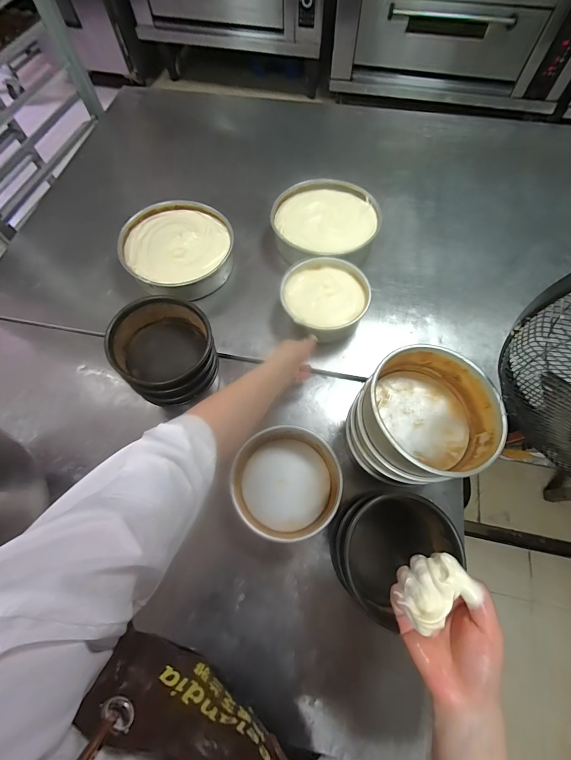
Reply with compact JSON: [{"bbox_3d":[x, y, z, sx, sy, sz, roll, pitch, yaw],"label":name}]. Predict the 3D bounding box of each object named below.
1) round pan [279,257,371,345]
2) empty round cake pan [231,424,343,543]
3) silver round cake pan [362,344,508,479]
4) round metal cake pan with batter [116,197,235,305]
[{"bbox_3d":[0.077,-0.180,0.709,0.183,0.089,0.200,0,68,1],"label":"round pan"},{"bbox_3d":[0.000,0.183,0.577,0.186,0.070,0.187,0,68,1],"label":"empty round cake pan"},{"bbox_3d":[0.209,0.045,0.464,0.177,0.082,0.182,0,68,1],"label":"silver round cake pan"},{"bbox_3d":[-0.262,-0.322,0.786,0.255,0.075,0.273,0,68,1],"label":"round metal cake pan with batter"}]

